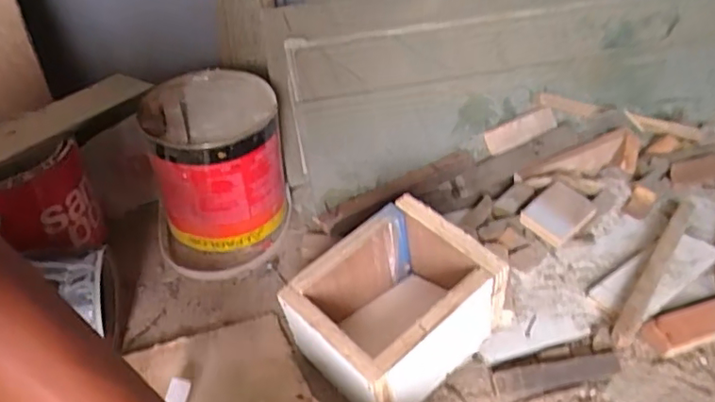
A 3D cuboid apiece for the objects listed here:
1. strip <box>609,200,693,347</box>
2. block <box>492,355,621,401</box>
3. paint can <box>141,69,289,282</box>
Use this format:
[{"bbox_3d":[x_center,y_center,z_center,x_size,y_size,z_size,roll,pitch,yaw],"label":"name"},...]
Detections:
[{"bbox_3d":[0.329,0.070,0.637,0.020,0.025,0.264,24,44,28],"label":"strip"},{"bbox_3d":[0.184,0.162,0.541,0.119,0.018,0.024,-8,38,-10],"label":"block"},{"bbox_3d":[-0.162,-0.033,0.677,0.146,0.172,0.177,-8,38,-10],"label":"paint can"}]

